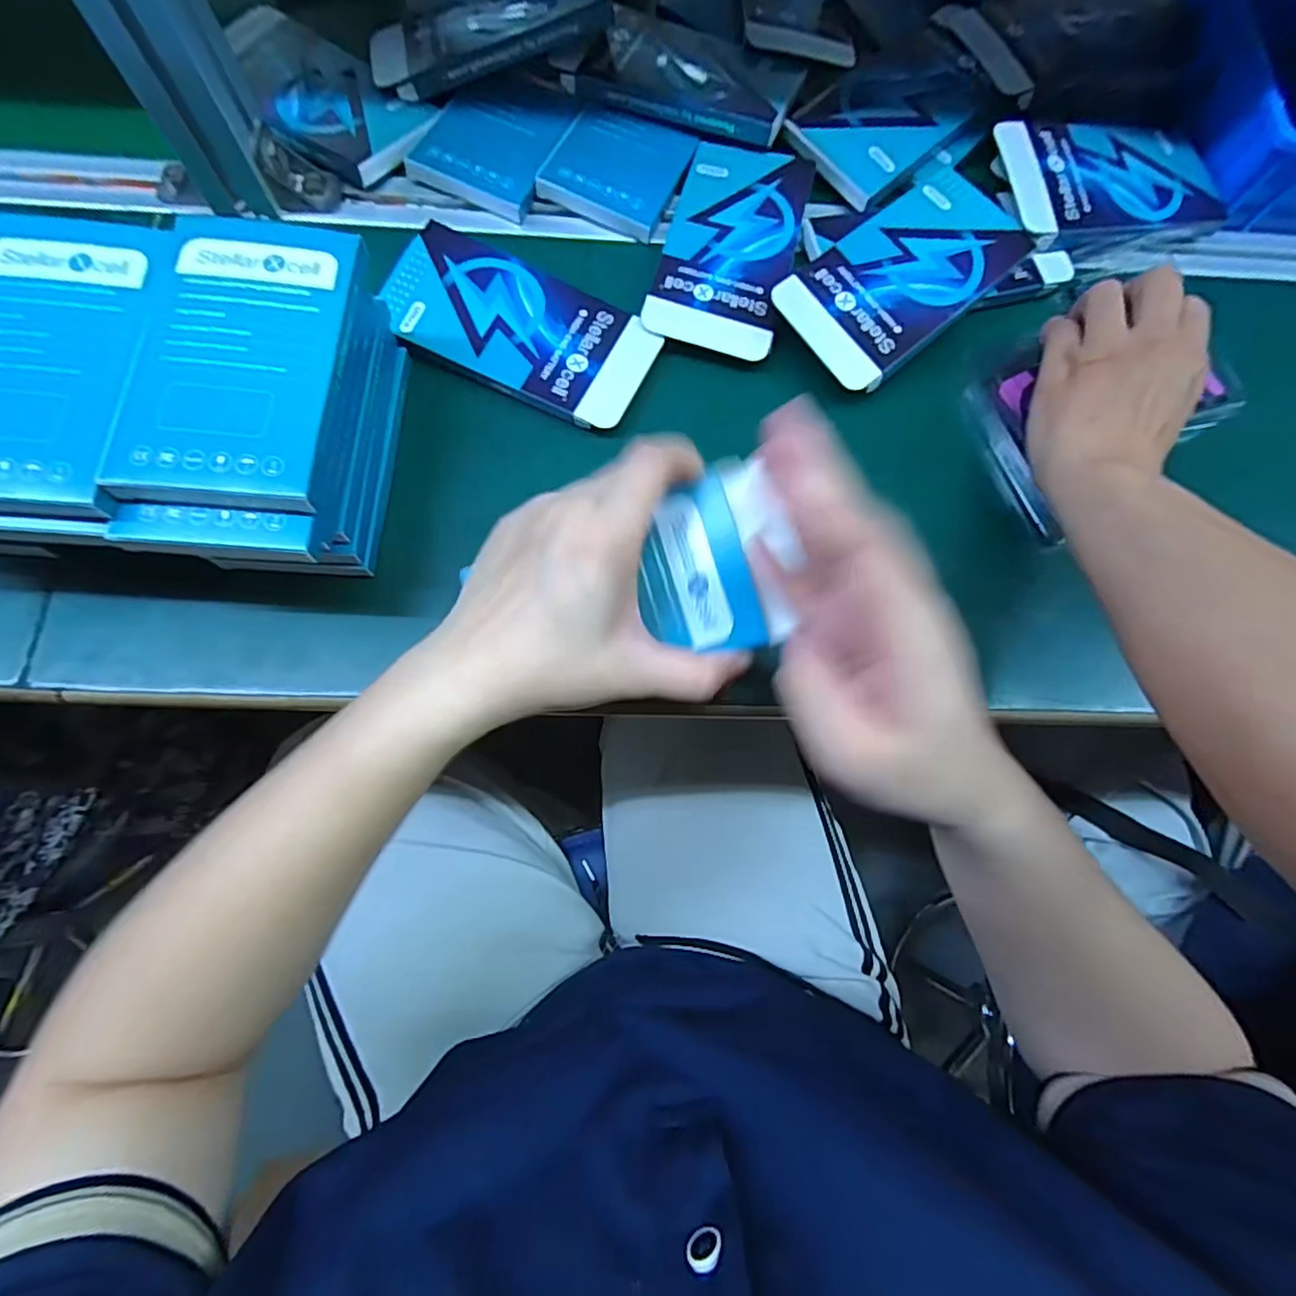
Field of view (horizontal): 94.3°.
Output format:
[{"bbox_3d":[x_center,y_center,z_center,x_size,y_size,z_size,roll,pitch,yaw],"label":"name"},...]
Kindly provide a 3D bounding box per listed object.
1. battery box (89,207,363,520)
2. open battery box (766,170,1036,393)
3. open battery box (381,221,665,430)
[{"bbox_3d":[-0.171,-0.123,0.256,0.078,0.016,0.134,5,75,-1],"label":"battery box"},{"bbox_3d":[0.152,-0.222,0.354,0.157,0.011,0.078,-41,80,-11],"label":"open battery box"},{"bbox_3d":[-0.074,-0.184,0.344,0.153,0.008,0.079,26,76,5],"label":"open battery box"}]

